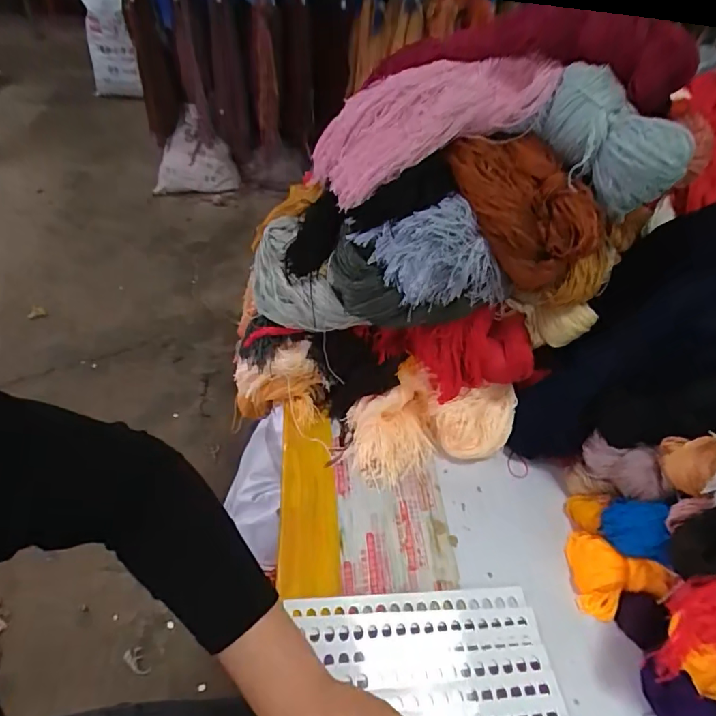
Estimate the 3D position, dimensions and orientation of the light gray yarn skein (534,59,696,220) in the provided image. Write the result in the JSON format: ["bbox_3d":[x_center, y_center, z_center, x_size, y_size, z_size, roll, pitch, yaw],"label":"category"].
[{"bbox_3d":[0.242,-0.213,0.460,0.148,0.087,0.057,50,29,11],"label":"light gray yarn skein"}]

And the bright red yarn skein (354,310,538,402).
[{"bbox_3d":[0.107,-0.006,0.564,0.197,0.085,0.057,1,45,-4],"label":"bright red yarn skein"}]

